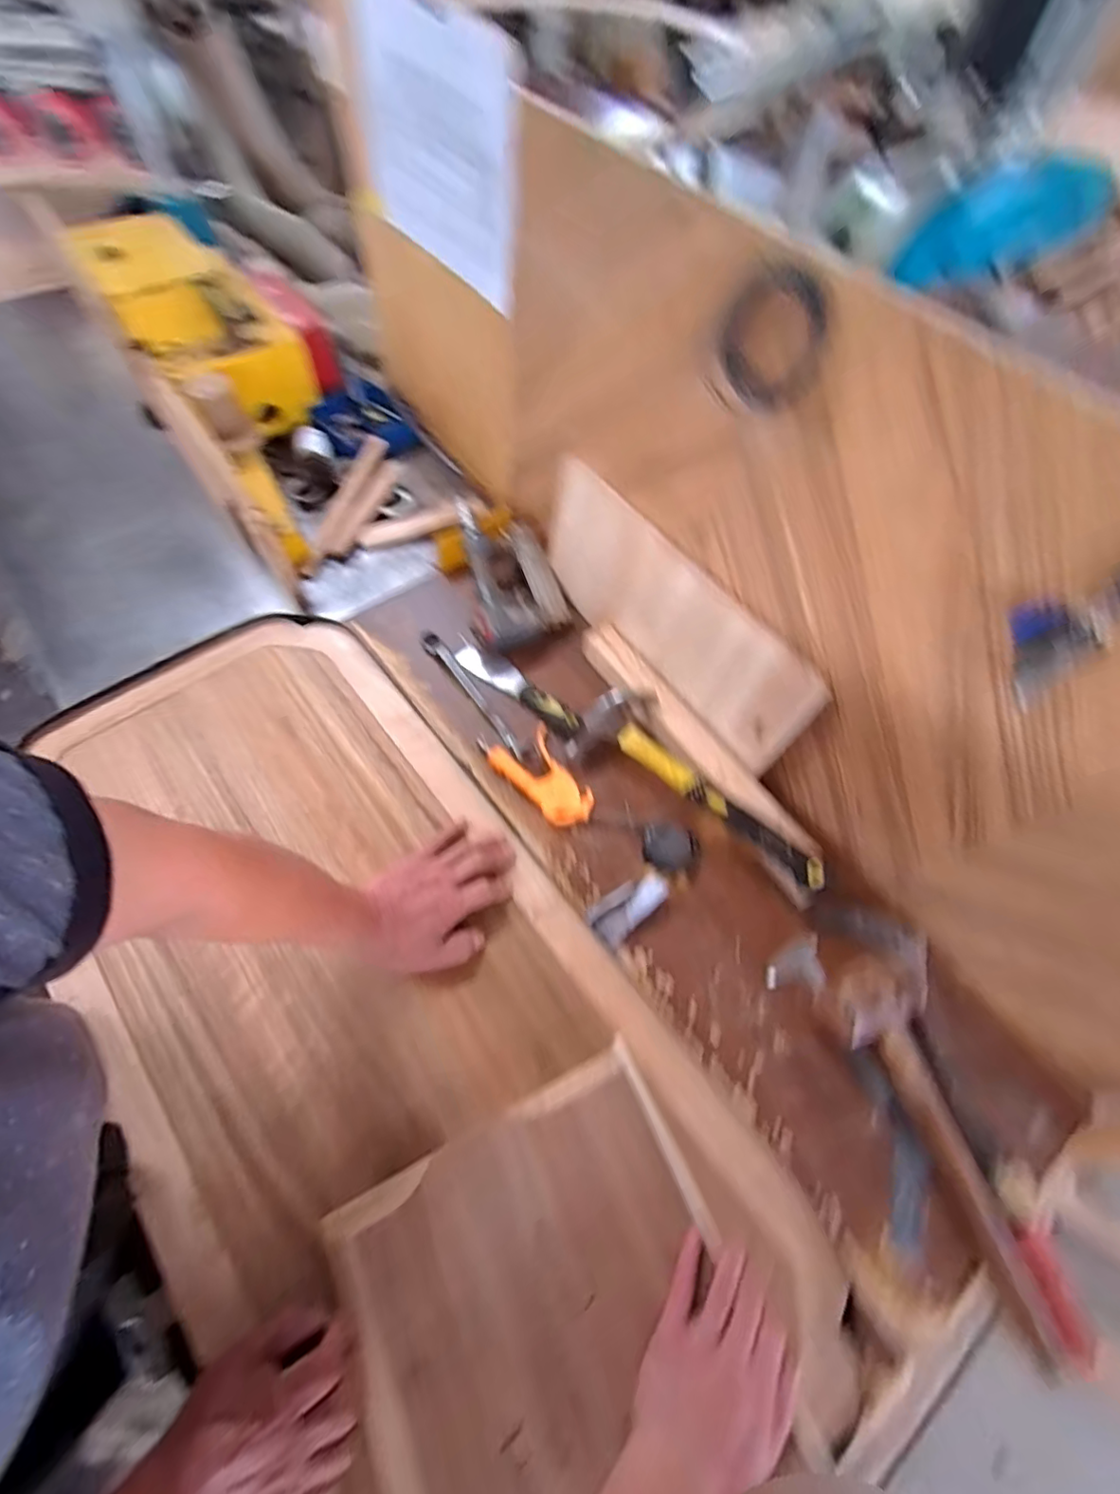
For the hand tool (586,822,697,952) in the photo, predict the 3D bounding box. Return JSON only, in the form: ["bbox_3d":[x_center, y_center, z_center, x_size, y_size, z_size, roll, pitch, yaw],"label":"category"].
[{"bbox_3d":[0.099,0.153,0.651,0.065,0.029,0.154,34,66,15],"label":"hand tool"}]

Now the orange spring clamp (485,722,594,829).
[{"bbox_3d":[-0.022,0.039,0.703,0.081,0.020,0.136,-28,66,-16],"label":"orange spring clamp"}]

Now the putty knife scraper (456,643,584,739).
[{"bbox_3d":[-0.061,-0.078,0.779,0.228,0.029,0.047,36,63,29],"label":"putty knife scraper"}]

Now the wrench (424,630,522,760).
[{"bbox_3d":[-0.115,-0.074,0.764,0.025,0.010,0.240,-34,68,-19],"label":"wrench"}]

